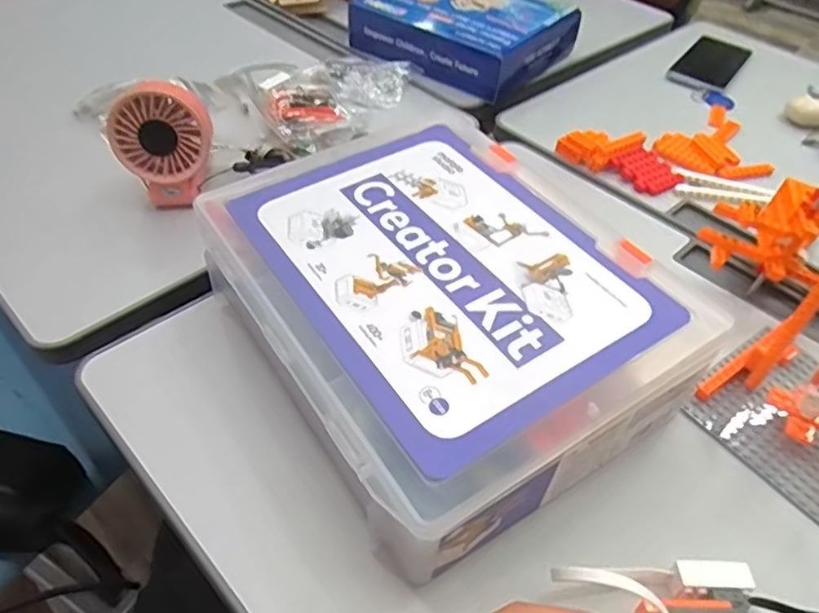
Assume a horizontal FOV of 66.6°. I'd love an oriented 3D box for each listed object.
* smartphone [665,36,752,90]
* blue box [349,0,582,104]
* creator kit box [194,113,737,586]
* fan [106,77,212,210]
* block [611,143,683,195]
[{"bbox_3d":[0.412,-0.334,0.848,0.074,0.008,0.178,29,51,20],"label":"smartphone"},{"bbox_3d":[0.068,-0.358,0.792,0.218,0.062,0.211,32,52,22],"label":"blue box"},{"bbox_3d":[0.016,-0.001,0.437,0.243,0.094,0.291,-24,54,-26],"label":"creator kit box"},{"bbox_3d":[-0.207,-0.135,0.525,0.078,0.105,0.032,-15,50,-19],"label":"fan"},{"bbox_3d":[0.246,-0.140,0.644,0.052,0.006,0.060,-28,71,-21],"label":"block"}]

